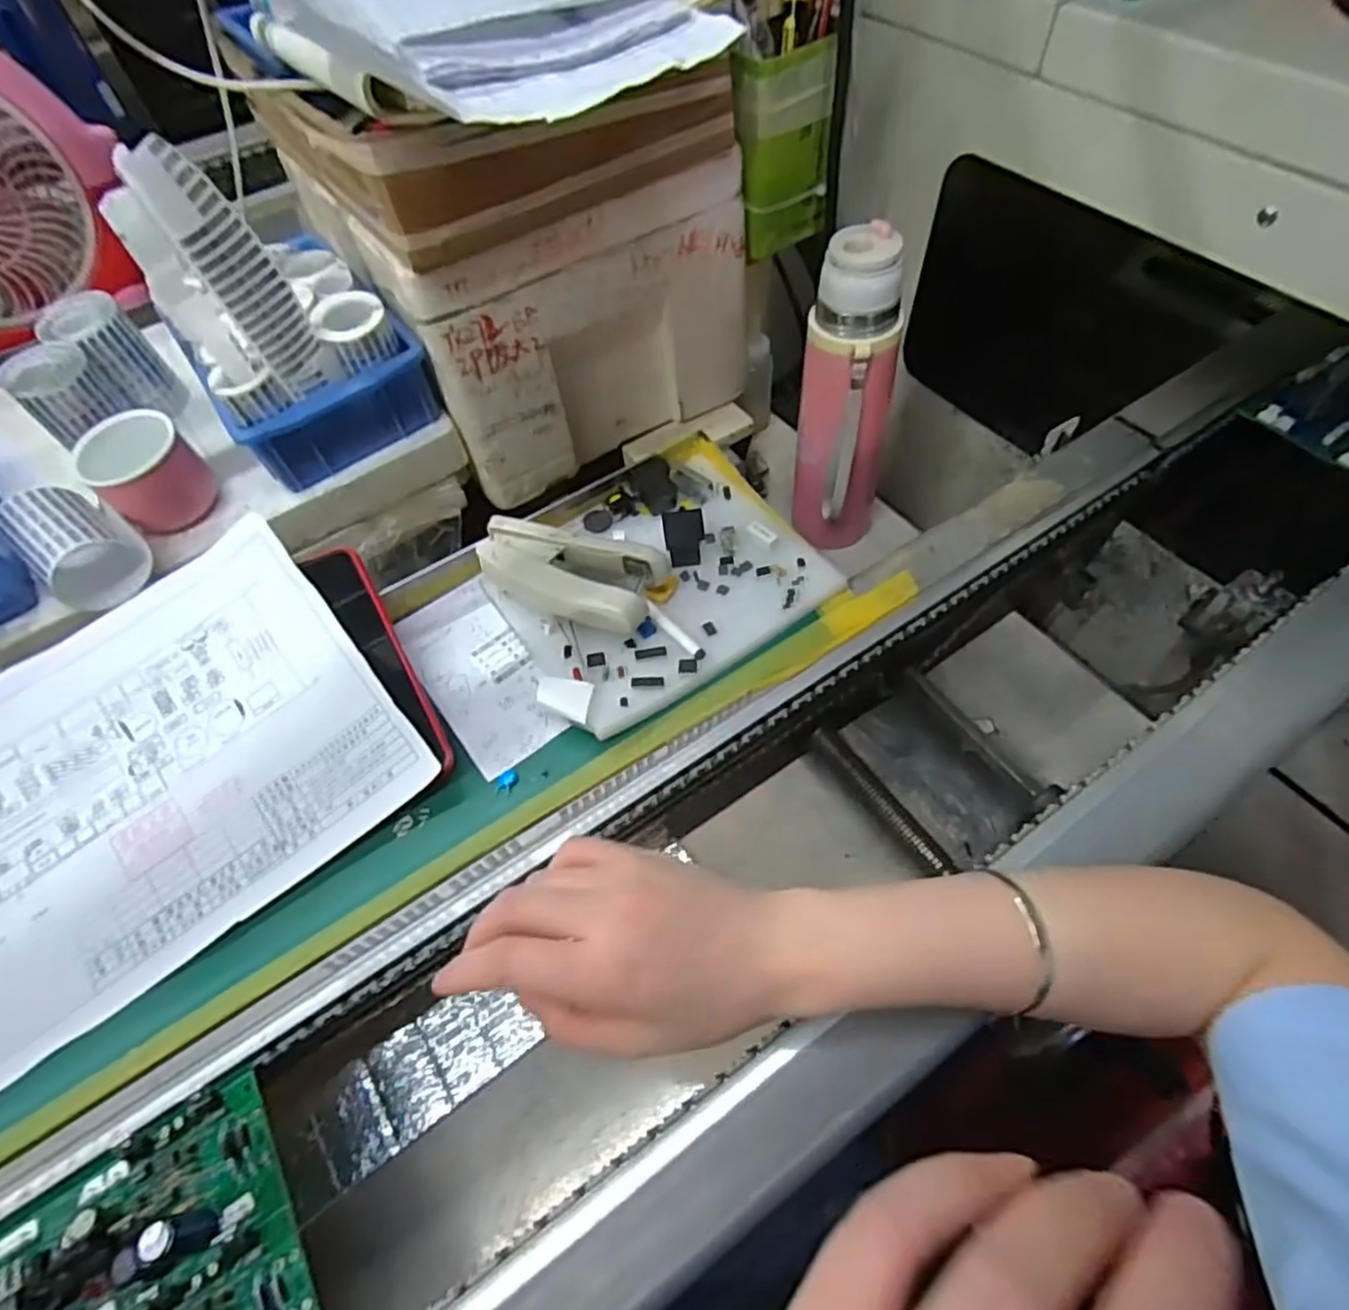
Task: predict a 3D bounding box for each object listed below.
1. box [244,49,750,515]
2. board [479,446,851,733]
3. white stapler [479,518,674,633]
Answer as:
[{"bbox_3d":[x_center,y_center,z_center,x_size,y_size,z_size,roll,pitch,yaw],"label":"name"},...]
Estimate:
[{"bbox_3d":[-0.102,-0.300,0.523,0.259,0.263,0.188,-32,62,-16],"label":"box"},{"bbox_3d":[-0.009,-0.052,0.450,0.189,0.013,0.154,-34,63,-16],"label":"board"},{"bbox_3d":[-0.067,-0.048,0.437,0.113,0.032,0.054,18,62,14],"label":"white stapler"}]

